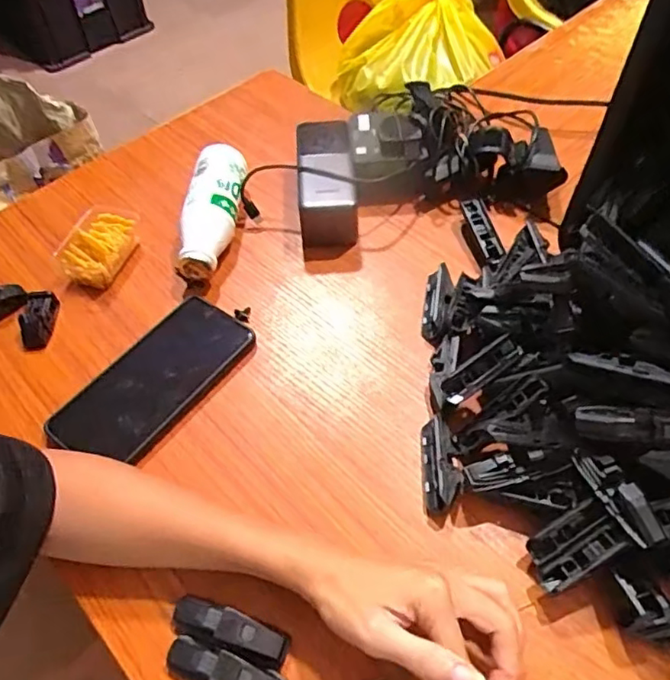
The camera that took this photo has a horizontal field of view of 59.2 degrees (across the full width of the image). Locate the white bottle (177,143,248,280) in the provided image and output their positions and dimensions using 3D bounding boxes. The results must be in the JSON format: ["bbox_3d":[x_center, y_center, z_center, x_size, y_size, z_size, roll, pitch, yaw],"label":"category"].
[{"bbox_3d":[-0.112,-0.118,0.555,0.043,0.050,0.136,3,54,5],"label":"white bottle"}]

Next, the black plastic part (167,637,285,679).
[{"bbox_3d":[-0.064,0.194,0.342,0.074,0.023,0.021,14,56,13],"label":"black plastic part"}]

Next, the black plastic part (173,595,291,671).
[{"bbox_3d":[-0.063,0.174,0.352,0.073,0.019,0.021,15,56,14],"label":"black plastic part"}]

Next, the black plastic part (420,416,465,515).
[{"bbox_3d":[0.075,0.086,0.413,0.024,0.021,0.069,-1,54,3],"label":"black plastic part"}]

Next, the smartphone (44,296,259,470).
[{"bbox_3d":[-0.140,0.031,0.467,0.085,0.012,0.158,25,60,23],"label":"smartphone"}]

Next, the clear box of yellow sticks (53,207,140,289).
[{"bbox_3d":[-0.215,-0.086,0.543,0.048,0.034,0.075,17,57,15],"label":"clear box of yellow sticks"}]

